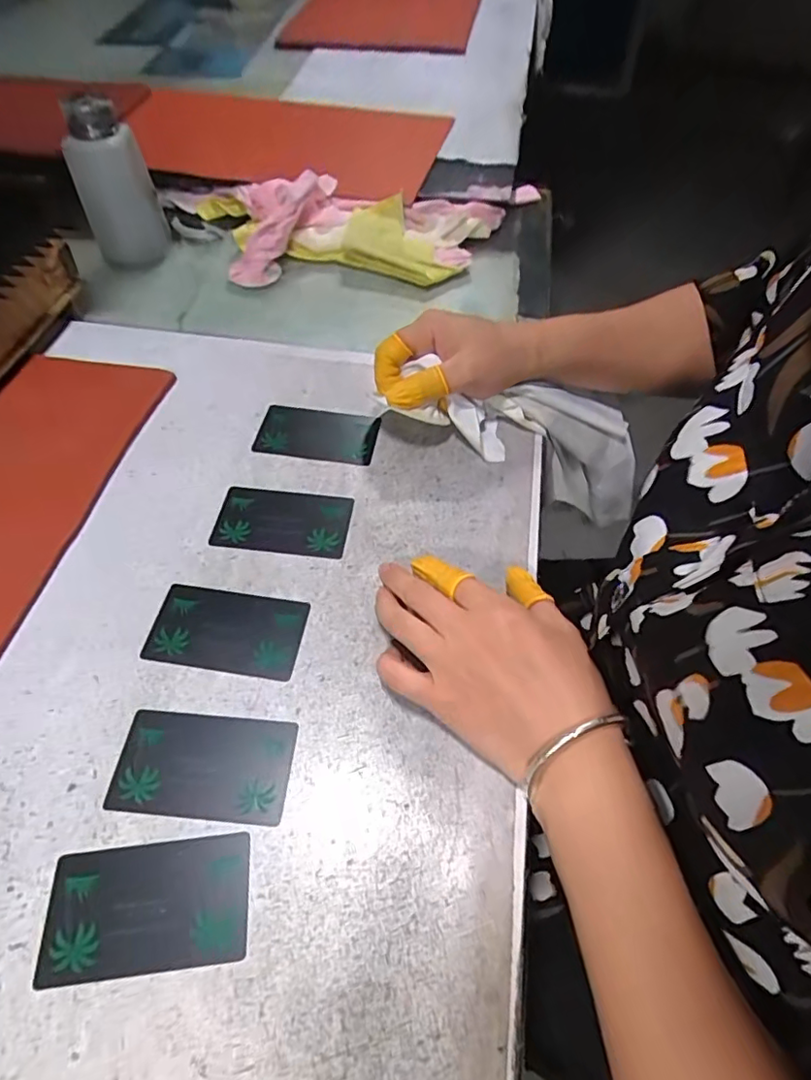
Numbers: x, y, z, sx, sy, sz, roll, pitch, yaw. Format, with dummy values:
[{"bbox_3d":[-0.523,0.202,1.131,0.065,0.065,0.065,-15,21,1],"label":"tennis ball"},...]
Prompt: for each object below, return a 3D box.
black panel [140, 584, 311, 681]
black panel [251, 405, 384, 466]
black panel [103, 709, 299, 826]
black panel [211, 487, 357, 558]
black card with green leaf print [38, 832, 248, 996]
[{"bbox_3d":[-0.102,0.051,0.330,0.085,0.004,0.050,8,55,5],"label":"black panel"},{"bbox_3d":[-0.063,-0.078,0.414,0.084,0.005,0.052,7,53,5],"label":"black panel"},{"bbox_3d":[-0.100,0.111,0.286,0.086,0.004,0.049,4,55,2],"label":"black panel"},{"bbox_3d":[-0.080,-0.015,0.374,0.086,0.004,0.052,6,55,4],"label":"black panel"},{"bbox_3d":[-0.114,0.161,0.252,0.086,0.004,0.049,-6,55,-4],"label":"black card with green leaf print"}]

